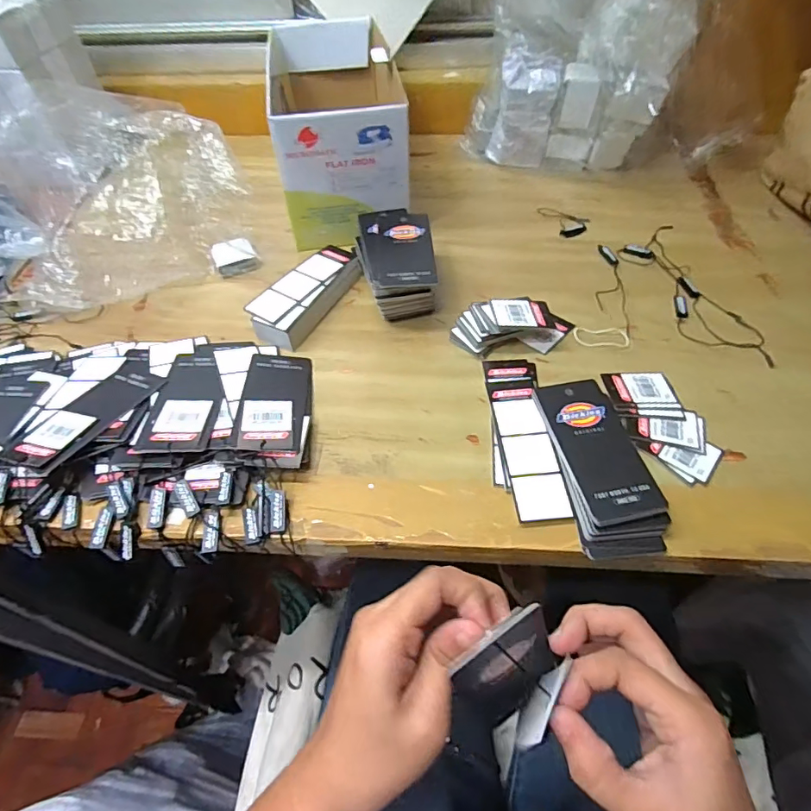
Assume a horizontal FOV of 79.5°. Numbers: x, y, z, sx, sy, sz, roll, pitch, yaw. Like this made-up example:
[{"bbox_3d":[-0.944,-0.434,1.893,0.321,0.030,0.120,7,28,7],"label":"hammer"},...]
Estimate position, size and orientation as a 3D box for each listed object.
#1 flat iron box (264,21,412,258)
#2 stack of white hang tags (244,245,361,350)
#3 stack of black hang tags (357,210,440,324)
[{"bbox_3d":[-0.083,-0.313,0.559,0.123,0.131,0.281,-11,52,-6],"label":"flat iron box"},{"bbox_3d":[-0.092,-0.104,0.460,0.050,0.029,0.125,22,55,19],"label":"stack of white hang tags"},{"bbox_3d":[-0.008,-0.130,0.463,0.065,0.056,0.118,-4,51,-1],"label":"stack of black hang tags"}]

